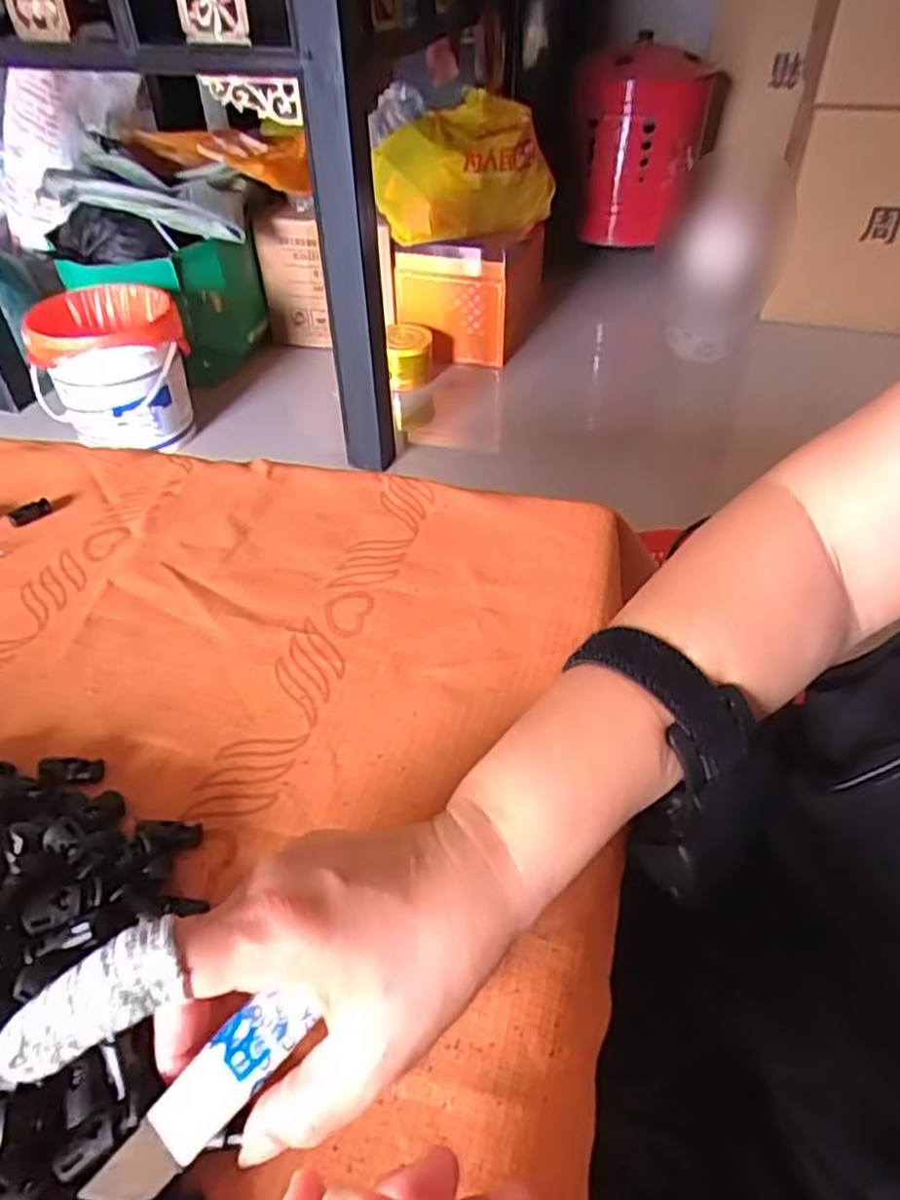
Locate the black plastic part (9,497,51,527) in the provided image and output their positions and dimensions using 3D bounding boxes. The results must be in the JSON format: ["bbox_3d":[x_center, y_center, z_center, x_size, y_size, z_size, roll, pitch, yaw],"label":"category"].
[{"bbox_3d":[-0.286,-0.060,0.505,0.027,0.010,0.010,-33,51,-30],"label":"black plastic part"}]

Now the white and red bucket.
[{"bbox_3d":[-0.664,-0.446,1.476,0.284,0.255,0.235,-25,47,-23],"label":"white and red bucket"}]

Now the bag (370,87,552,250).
[{"bbox_3d":[0.048,-0.978,1.695,0.393,0.243,0.200,-33,51,-30],"label":"bag"}]

